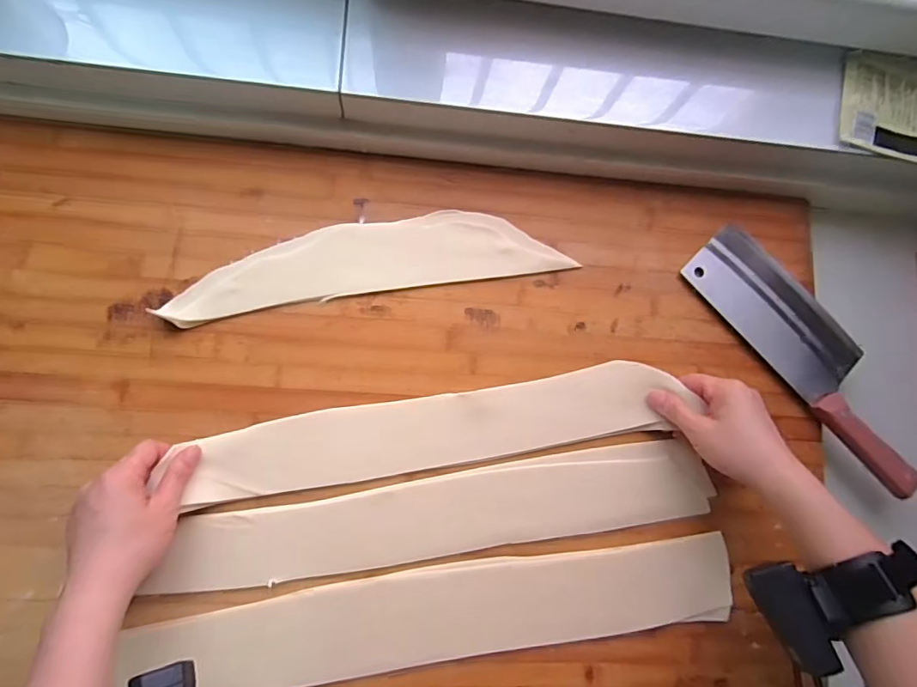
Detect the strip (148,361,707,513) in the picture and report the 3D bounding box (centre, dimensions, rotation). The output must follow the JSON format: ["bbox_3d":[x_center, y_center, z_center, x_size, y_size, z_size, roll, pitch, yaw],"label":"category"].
[{"bbox_3d":[-0.008,0.075,0.446,0.400,0.021,0.063,-9,89,-9],"label":"strip"}]

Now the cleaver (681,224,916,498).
[{"bbox_3d":[0.346,0.009,0.506,0.091,0.026,0.290,-44,91,-9],"label":"cleaver"}]

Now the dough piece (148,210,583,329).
[{"bbox_3d":[-0.074,-0.075,0.458,0.337,0.013,0.066,-10,86,-8],"label":"dough piece"}]

